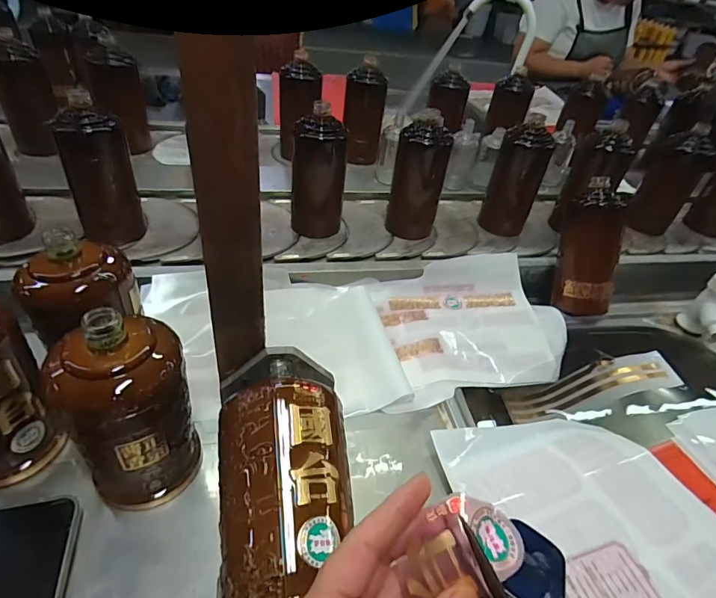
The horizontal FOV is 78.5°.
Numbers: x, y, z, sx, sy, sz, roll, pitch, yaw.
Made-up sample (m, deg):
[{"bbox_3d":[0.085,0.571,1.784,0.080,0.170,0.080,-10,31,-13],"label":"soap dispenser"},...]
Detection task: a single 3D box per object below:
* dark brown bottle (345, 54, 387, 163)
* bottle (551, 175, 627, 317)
[{"bbox_3d":[0.013,-0.365,0.858,0.074,0.180,0.073,6,42,-4],"label":"dark brown bottle"},{"bbox_3d":[0.333,-0.071,0.631,0.069,0.191,0.065,4,11,-3],"label":"bottle"}]

